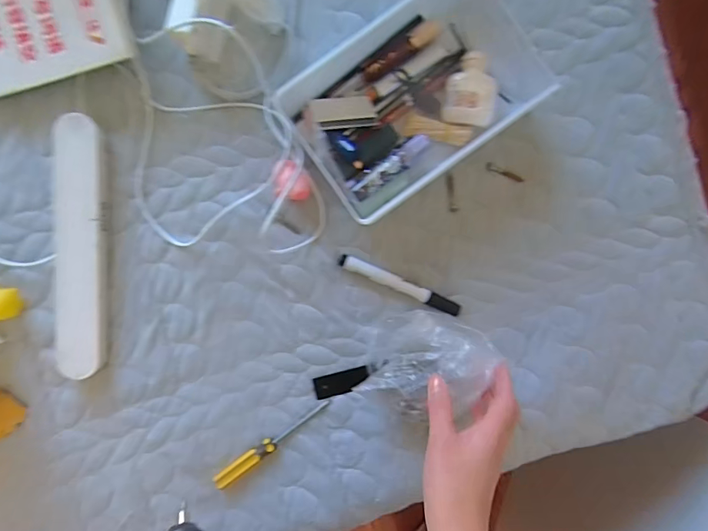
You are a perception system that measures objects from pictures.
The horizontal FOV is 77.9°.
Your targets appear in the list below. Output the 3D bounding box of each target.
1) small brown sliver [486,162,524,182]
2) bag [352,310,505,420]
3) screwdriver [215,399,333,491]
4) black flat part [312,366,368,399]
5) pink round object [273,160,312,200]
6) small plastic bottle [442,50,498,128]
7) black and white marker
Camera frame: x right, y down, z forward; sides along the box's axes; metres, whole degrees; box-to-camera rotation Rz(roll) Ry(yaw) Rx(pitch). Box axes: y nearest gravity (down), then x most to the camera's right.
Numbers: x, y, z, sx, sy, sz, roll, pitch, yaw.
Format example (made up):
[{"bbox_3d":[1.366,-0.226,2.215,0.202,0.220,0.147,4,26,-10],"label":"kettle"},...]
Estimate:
[{"bbox_3d":[0.159,-0.098,0.461,0.043,0.004,0.007,23,89,-4],"label":"small brown sliver"},{"bbox_3d":[0.070,0.092,0.425,0.107,0.069,0.089,18,89,-4],"label":"bag"},{"bbox_3d":[-0.085,0.183,0.454,0.136,0.013,0.015,-37,93,-3],"label":"screwdriver"},{"bbox_3d":[-0.013,0.124,0.463,0.059,0.005,0.024,-16,88,4],"label":"black flat part"},{"bbox_3d":[-0.062,-0.084,0.441,0.035,0.028,0.039,-5,91,-4],"label":"pink round object"},{"bbox_3d":[0.118,-0.179,0.439,0.049,0.024,0.072,6,92,-7],"label":"small plastic bottle"},{"bbox_3d":[0.048,0.020,0.456,0.133,0.014,0.014,24,89,-4],"label":"black and white marker"}]

